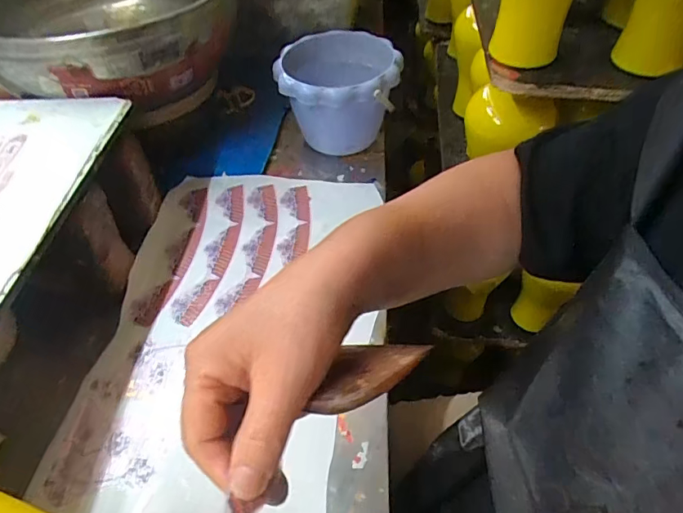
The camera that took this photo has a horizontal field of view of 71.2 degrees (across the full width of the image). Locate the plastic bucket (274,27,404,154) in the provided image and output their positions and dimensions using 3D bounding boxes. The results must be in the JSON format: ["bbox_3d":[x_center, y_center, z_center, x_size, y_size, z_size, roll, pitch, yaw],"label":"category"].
[{"bbox_3d":[-0.008,-0.221,0.654,0.151,0.118,0.181,-10,49,-6],"label":"plastic bucket"}]

